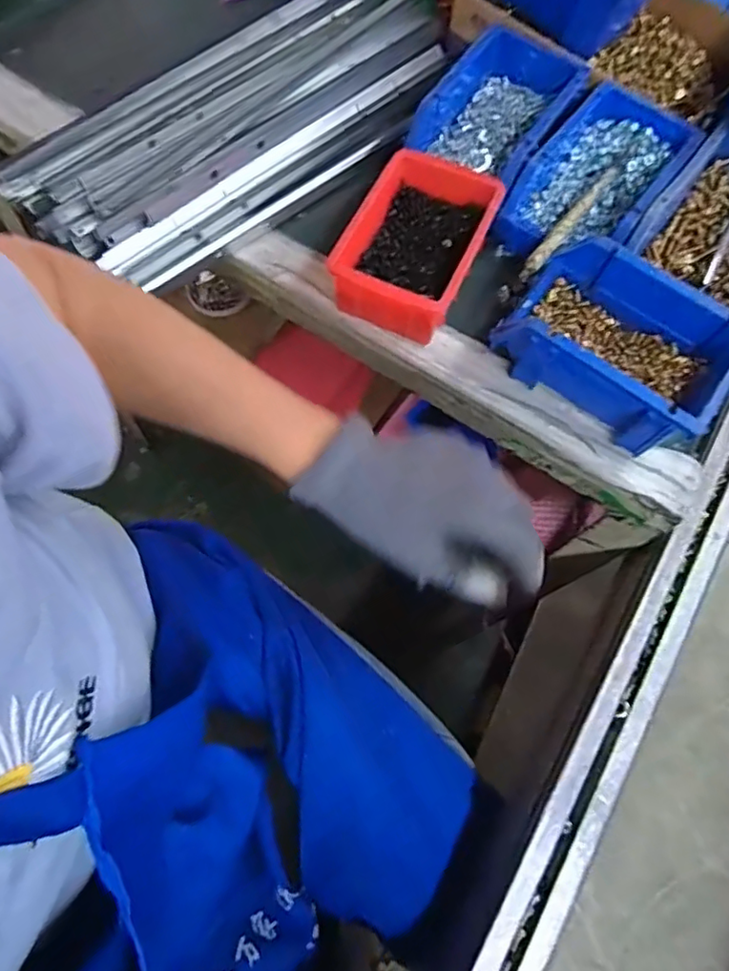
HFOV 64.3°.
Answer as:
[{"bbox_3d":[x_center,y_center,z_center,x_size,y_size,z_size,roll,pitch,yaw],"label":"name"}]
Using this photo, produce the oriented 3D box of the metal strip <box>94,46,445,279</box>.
[{"bbox_3d":[-0.064,-0.302,0.518,0.401,0.006,0.017,-44,112,-19],"label":"metal strip"}]

